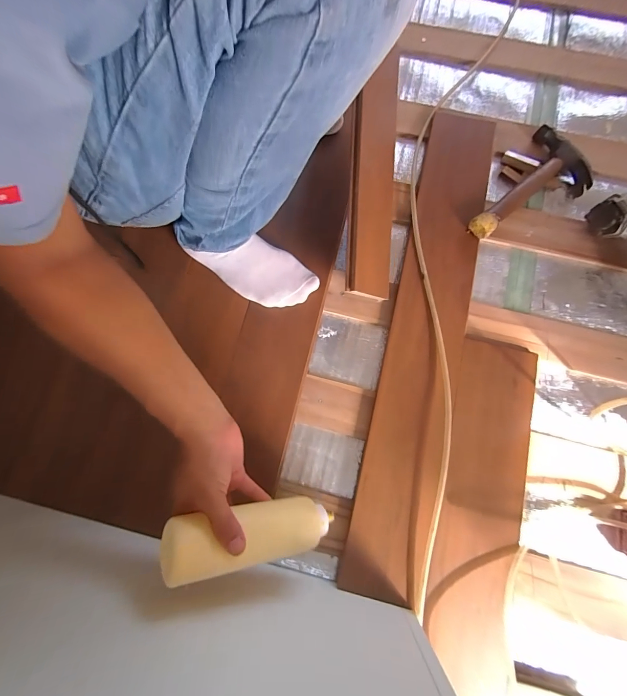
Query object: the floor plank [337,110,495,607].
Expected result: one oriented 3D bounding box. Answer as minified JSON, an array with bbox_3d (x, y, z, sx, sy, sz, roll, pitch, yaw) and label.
[{"bbox_3d":[0.190,-0.044,0.530,0.120,0.021,0.818,13,78,5],"label":"floor plank"}]

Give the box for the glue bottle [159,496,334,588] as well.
[{"bbox_3d":[-0.064,0.211,0.360,0.193,0.045,0.062,5,76,-31],"label":"glue bottle"}]

